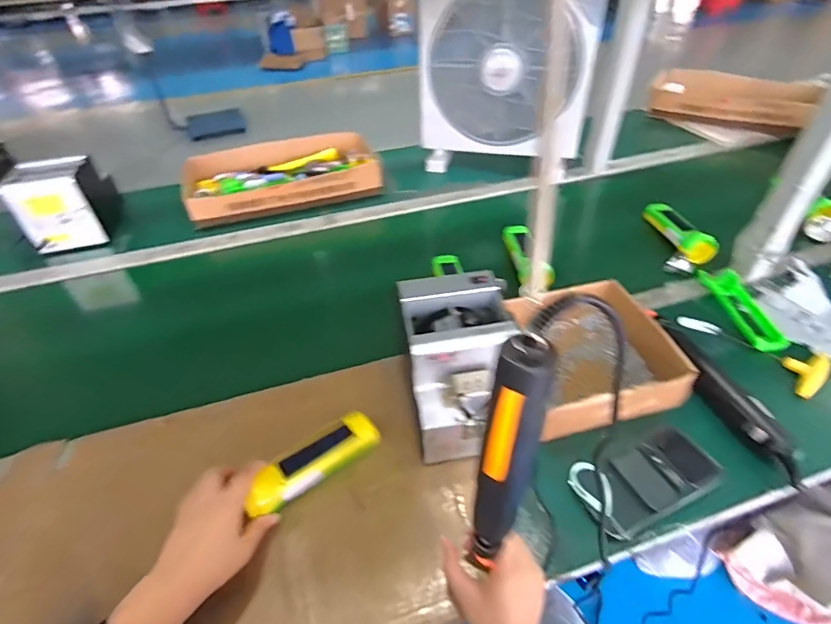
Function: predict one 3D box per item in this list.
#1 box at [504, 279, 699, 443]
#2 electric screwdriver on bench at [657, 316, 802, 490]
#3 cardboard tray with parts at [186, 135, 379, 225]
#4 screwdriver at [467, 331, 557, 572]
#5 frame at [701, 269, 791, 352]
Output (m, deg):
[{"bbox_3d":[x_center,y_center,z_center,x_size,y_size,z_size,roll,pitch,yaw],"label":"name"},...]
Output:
[{"bbox_3d":[0.225,0.056,0.618,0.212,0.060,0.199,-14,44,-11],"label":"box"},{"bbox_3d":[0.394,0.113,0.573,0.040,0.042,0.222,-13,44,-11],"label":"electric screwdriver on bench"},{"bbox_3d":[-0.304,-0.320,1.046,0.423,0.066,0.227,-15,44,-13],"label":"cardboard tray with parts"},{"bbox_3d":[0.061,0.115,0.324,0.036,0.242,0.035,-14,39,-21],"label":"screwdriver"},{"bbox_3d":[0.510,-0.008,0.707,0.053,0.022,0.176,-1,43,2],"label":"frame"}]

